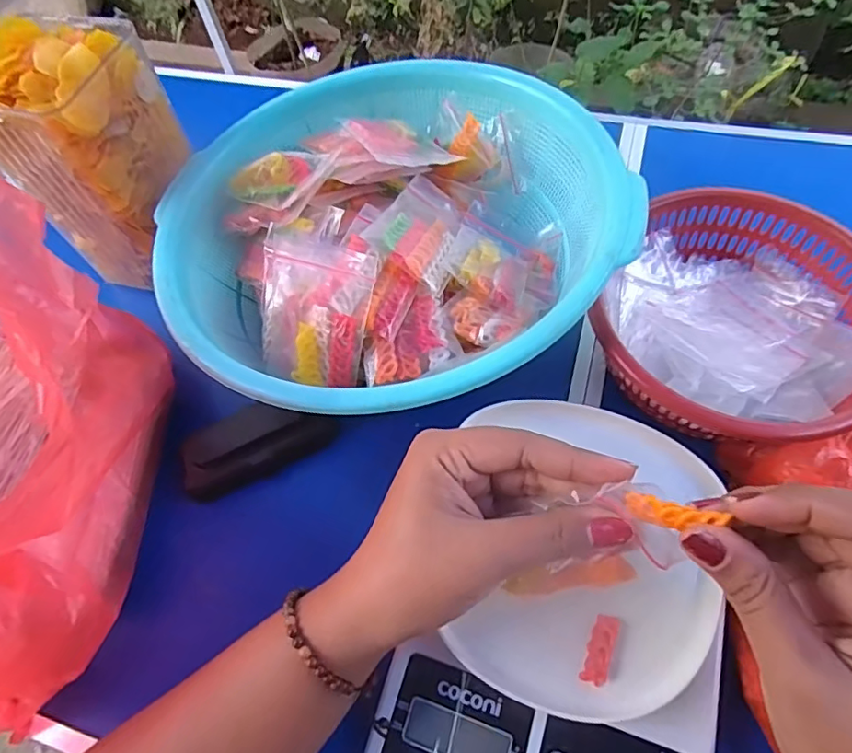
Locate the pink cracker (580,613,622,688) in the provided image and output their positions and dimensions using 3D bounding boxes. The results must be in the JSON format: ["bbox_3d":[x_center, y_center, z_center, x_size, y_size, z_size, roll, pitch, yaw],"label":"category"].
[{"bbox_3d":[0.086,0.134,0.267,0.013,0.006,0.032,20,63,16],"label":"pink cracker"}]

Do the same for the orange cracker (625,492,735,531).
[{"bbox_3d":[0.098,0.054,0.213,0.036,0.007,0.009,6,59,26],"label":"orange cracker"}]

